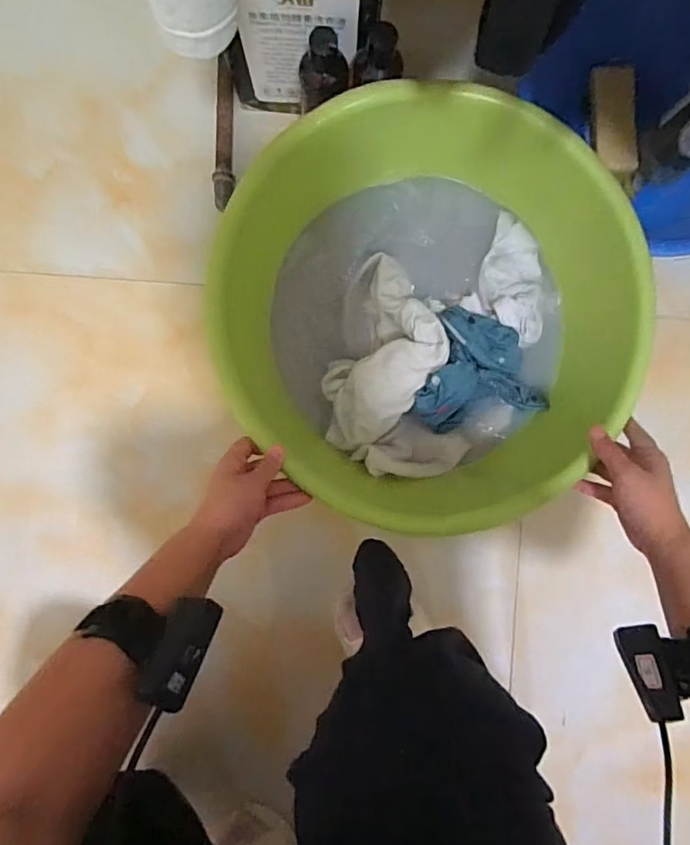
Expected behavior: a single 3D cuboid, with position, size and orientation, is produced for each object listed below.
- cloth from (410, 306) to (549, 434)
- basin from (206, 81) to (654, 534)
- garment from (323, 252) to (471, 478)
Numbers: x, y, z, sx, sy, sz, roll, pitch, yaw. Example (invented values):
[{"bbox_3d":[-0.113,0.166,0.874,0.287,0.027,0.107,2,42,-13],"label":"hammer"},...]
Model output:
[{"bbox_3d":[0.153,-0.066,0.624,0.155,0.052,0.139,-15,90,-2],"label":"cloth"},{"bbox_3d":[0.085,-0.123,0.596,0.424,0.151,0.429,0,92,-2],"label":"basin"},{"bbox_3d":[0.048,-0.056,0.633,0.154,0.072,0.268,-18,90,-2],"label":"garment"}]

